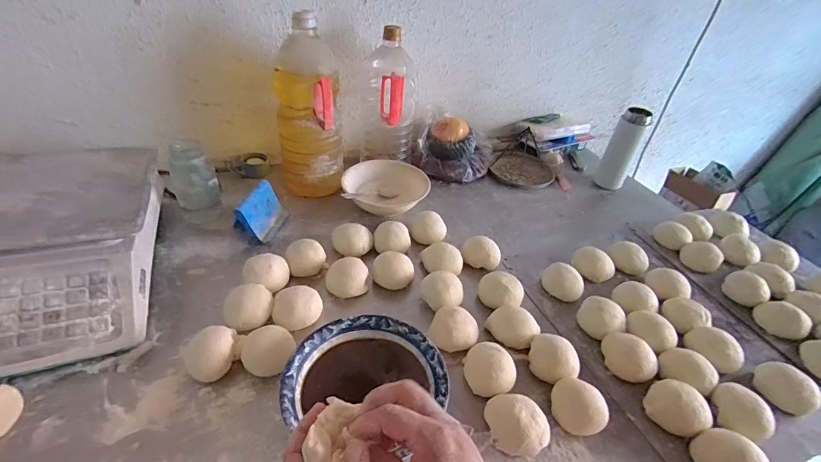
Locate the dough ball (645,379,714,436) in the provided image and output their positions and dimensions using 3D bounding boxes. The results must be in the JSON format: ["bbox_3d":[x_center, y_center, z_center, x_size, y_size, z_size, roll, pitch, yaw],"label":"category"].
[{"bbox_3d":[0.319,0.212,0.470,0.061,0.042,0.058,5,38,-4],"label":"dough ball"}]

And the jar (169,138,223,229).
[{"bbox_3d":[-0.364,-0.073,0.668,0.073,0.137,0.059,-15,43,-26],"label":"jar"}]

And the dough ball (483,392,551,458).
[{"bbox_3d":[0.120,0.210,0.435,0.057,0.043,0.066,-7,40,-18],"label":"dough ball"}]

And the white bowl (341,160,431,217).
[{"bbox_3d":[-0.057,-0.093,0.791,0.162,0.047,0.162,5,38,-4],"label":"white bowl"}]

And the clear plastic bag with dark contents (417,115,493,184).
[{"bbox_3d":[0.109,-0.193,0.906,0.161,0.109,0.130,14,38,9],"label":"clear plastic bag with dark contents"}]

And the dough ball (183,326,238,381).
[{"bbox_3d":[-0.242,0.143,0.468,0.059,0.035,0.053,6,38,-2],"label":"dough ball"}]

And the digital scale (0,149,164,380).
[{"bbox_3d":[-0.530,0.026,0.511,0.342,0.100,0.346,-8,40,-20],"label":"digital scale"}]

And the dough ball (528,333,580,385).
[{"bbox_3d":[0.185,0.165,0.509,0.062,0.040,0.055,28,42,24],"label":"dough ball"}]

